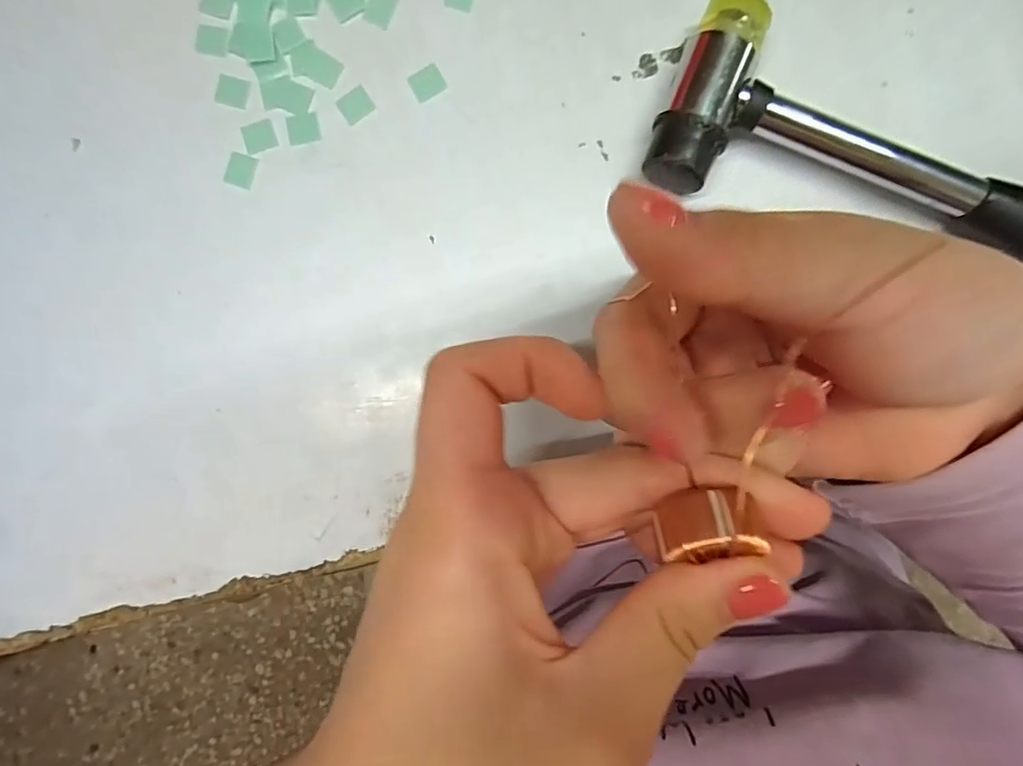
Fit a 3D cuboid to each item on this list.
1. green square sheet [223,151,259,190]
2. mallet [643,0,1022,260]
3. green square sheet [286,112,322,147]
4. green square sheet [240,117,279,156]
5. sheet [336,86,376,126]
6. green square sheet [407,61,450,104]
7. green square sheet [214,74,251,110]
[{"bbox_3d":[-0.100,-0.079,0.202,0.010,0.004,0.012,19,91,-7],"label":"green square sheet"},{"bbox_3d":[0.161,-0.055,0.181,0.233,0.023,0.062,22,92,1],"label":"mallet"},{"bbox_3d":[-0.077,-0.094,0.200,0.011,0.004,0.011,-13,91,2],"label":"green square sheet"},{"bbox_3d":[-0.093,-0.091,0.200,0.011,0.004,0.010,-20,91,2],"label":"green square sheet"},{"bbox_3d":[-0.057,-0.102,0.200,0.012,0.004,0.010,-35,90,-2],"label":"sheet"},{"bbox_3d":[-0.031,-0.110,0.197,0.012,0.004,0.011,-30,90,2],"label":"green square sheet"},{"bbox_3d":[-0.103,-0.108,0.201,0.012,0.004,0.011,16,92,-1],"label":"green square sheet"}]

